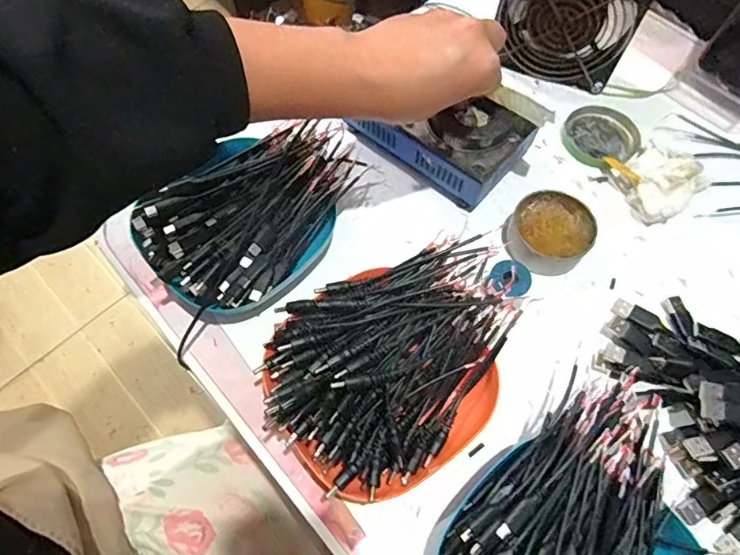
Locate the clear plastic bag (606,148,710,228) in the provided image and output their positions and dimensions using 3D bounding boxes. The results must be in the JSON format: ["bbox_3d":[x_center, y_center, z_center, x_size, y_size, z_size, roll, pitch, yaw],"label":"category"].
[{"bbox_3d":[0.250,-0.084,0.427,0.072,0.024,0.059,-30,68,-13],"label":"clear plastic bag"}]

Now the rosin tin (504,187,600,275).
[{"bbox_3d":[0.144,-0.034,0.402,0.062,0.026,0.068,0,64,1],"label":"rosin tin"}]

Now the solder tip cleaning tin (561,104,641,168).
[{"bbox_3d":[0.212,-0.133,0.462,0.064,0.008,0.066,0,64,1],"label":"solder tip cleaning tin"}]

